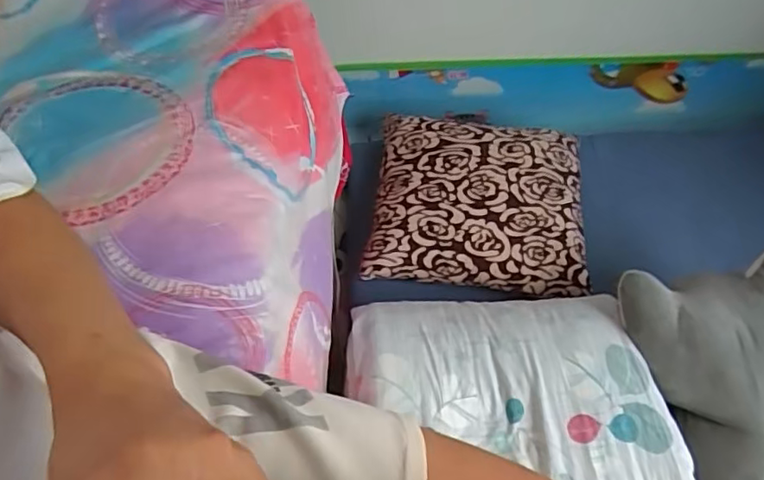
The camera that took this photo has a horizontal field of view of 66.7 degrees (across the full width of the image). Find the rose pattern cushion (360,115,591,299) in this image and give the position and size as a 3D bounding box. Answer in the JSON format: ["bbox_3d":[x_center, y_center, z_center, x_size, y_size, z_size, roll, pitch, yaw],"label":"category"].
[{"bbox_3d":[0.179,-0.087,1.087,0.392,0.085,0.358,4,60,4],"label":"rose pattern cushion"}]

